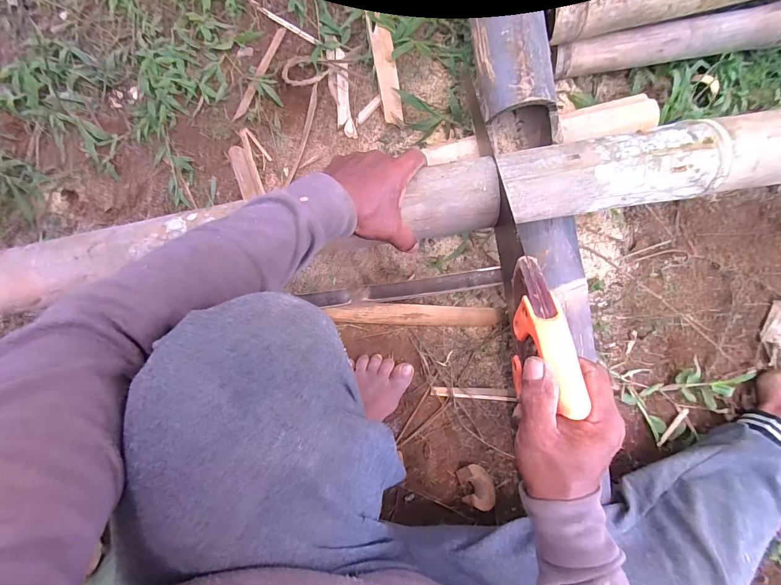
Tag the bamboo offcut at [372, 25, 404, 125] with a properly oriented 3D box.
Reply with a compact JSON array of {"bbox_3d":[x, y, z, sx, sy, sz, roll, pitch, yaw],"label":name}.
[{"bbox_3d":[-0.004,-0.360,0.619,0.033,0.017,0.161,-9,85,-1],"label":"bamboo offcut"}]

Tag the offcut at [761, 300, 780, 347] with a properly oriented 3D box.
[{"bbox_3d":[0.617,0.050,0.590,0.038,0.009,0.073,26,85,1],"label":"offcut"}]

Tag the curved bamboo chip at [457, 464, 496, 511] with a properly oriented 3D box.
[{"bbox_3d":[0.129,0.289,0.556,0.047,0.046,0.049,0,85,-1],"label":"curved bamboo chip"}]

